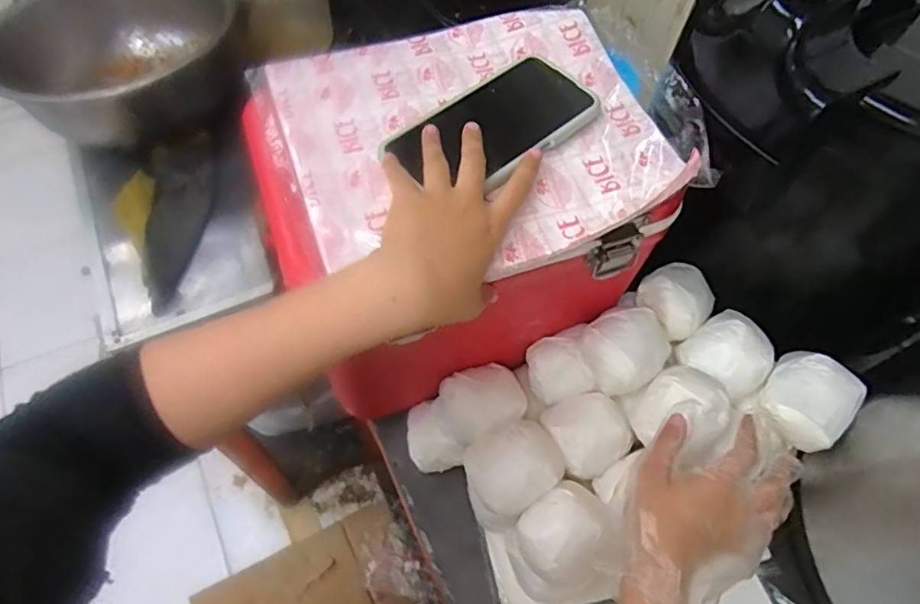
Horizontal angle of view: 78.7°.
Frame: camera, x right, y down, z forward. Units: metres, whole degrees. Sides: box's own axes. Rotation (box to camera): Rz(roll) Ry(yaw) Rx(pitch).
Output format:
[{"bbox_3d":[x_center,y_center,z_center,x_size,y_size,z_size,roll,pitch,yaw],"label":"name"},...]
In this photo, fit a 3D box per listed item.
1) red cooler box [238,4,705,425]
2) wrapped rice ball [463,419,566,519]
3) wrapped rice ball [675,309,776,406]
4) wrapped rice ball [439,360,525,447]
[{"bbox_3d":[-0.005,-0.068,0.527,0.301,0.252,0.234,-15,60,-12],"label":"red cooler box"},{"bbox_3d":[0.051,0.144,0.502,0.083,0.053,0.075,-19,62,-14],"label":"wrapped rice ball"},{"bbox_3d":[0.260,0.051,0.539,0.091,0.054,0.074,-36,67,-22],"label":"wrapped rice ball"},{"bbox_3d":[0.023,0.098,0.545,0.080,0.047,0.067,-19,61,-14],"label":"wrapped rice ball"}]

